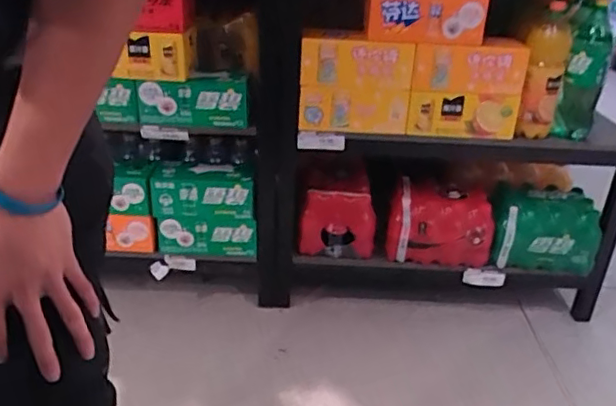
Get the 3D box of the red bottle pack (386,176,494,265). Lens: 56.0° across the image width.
[{"bbox_3d":[0.328,0.044,1.460,0.251,0.162,0.172,6,27,7],"label":"red bottle pack"}]

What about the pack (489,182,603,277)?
[{"bbox_3d":[0.589,0.059,1.472,0.249,0.168,0.184,6,27,7],"label":"pack"}]

